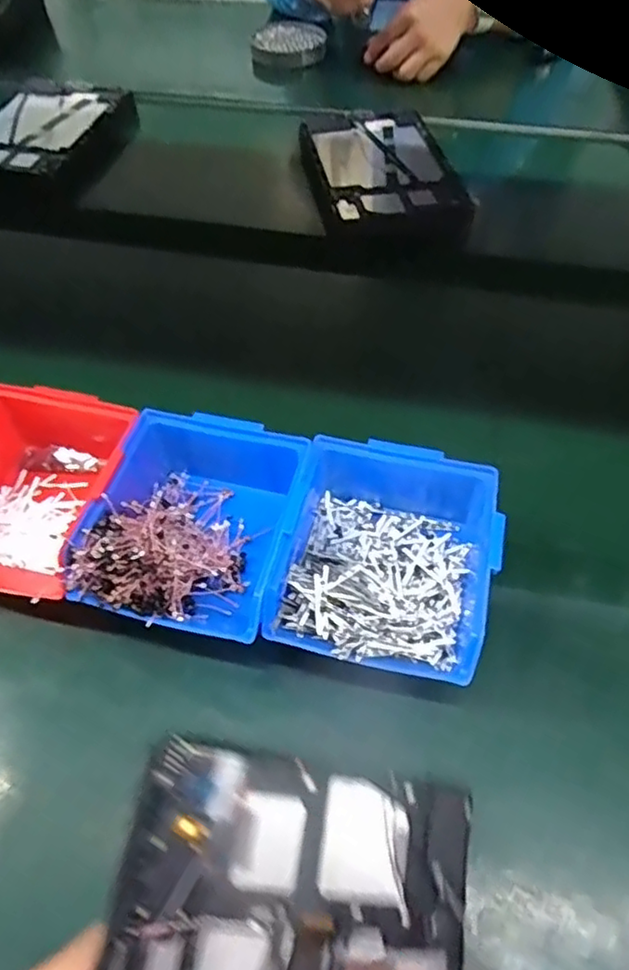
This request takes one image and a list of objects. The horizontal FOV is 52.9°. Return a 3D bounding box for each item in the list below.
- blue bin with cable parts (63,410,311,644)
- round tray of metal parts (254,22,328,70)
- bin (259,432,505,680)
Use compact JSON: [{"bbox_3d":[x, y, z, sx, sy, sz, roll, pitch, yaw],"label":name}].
[{"bbox_3d":[-0.072,0.024,0.422,0.120,0.071,0.154,10,55,10],"label":"blue bin with cable parts"},{"bbox_3d":[-0.038,-0.664,0.974,0.113,0.048,0.092,-1,54,2],"label":"round tray of metal parts"},{"bbox_3d":[0.048,0.045,0.406,0.126,0.067,0.151,8,55,9],"label":"bin"}]

